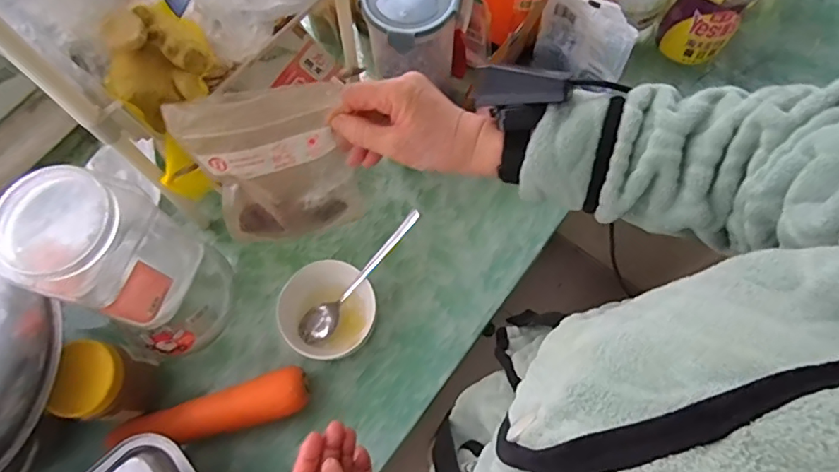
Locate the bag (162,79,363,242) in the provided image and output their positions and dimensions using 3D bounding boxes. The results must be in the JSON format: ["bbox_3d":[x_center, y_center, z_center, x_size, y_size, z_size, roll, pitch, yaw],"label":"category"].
[{"bbox_3d":[-0.126,-0.055,0.478,0.130,0.174,0.024,-12,56,-8],"label":"bag"}]

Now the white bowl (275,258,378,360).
[{"bbox_3d":[-0.102,0.087,0.609,0.106,0.051,0.102,0,71,1],"label":"white bowl"}]

